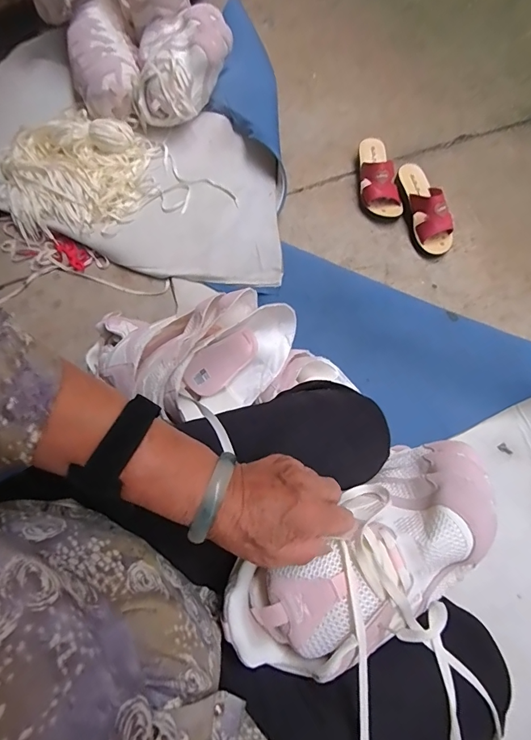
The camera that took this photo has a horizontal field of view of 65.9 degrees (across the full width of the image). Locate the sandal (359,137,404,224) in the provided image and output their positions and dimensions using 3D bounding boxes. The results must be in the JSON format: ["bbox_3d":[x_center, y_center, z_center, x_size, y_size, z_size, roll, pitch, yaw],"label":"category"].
[{"bbox_3d":[0.268,-0.465,0.972,0.091,0.068,0.220,-4,71,-1],"label":"sandal"}]

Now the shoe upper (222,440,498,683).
[{"bbox_3d":[0.089,0.162,0.359,0.258,0.098,0.115,-33,74,-12],"label":"shoe upper"}]

